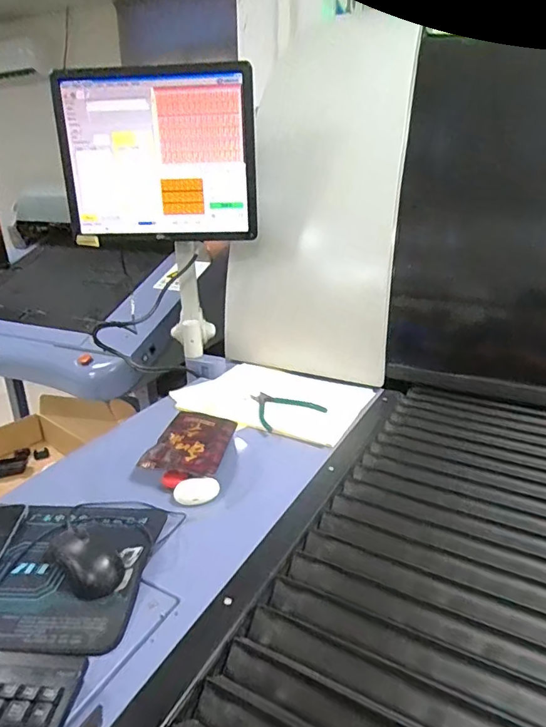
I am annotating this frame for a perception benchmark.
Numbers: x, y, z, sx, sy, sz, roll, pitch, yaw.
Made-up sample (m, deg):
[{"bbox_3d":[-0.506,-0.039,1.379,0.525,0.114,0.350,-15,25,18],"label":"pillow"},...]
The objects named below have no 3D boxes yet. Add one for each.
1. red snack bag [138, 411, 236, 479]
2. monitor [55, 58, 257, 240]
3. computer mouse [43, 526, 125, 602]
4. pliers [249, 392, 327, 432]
[{"bbox_3d":[-0.128,0.121,0.788,0.116,0.020,0.157,3,22,15],"label":"red snack bag"},{"bbox_3d":[-0.219,-0.388,0.925,0.368,0.289,0.046,0,21,1],"label":"monitor"},{"bbox_3d":[-0.208,0.208,0.534,0.114,0.032,0.052,17,27,38],"label":"computer mouse"},{"bbox_3d":[0.031,0.078,0.888,0.120,0.012,0.137,-6,21,-11],"label":"pliers"}]

